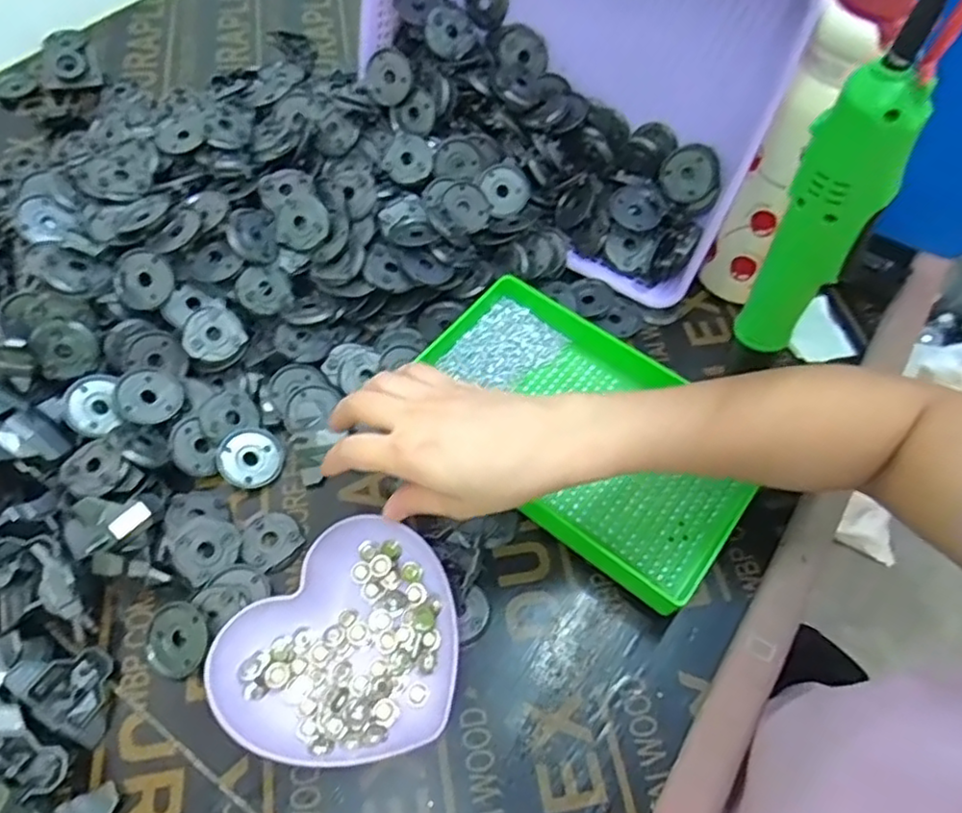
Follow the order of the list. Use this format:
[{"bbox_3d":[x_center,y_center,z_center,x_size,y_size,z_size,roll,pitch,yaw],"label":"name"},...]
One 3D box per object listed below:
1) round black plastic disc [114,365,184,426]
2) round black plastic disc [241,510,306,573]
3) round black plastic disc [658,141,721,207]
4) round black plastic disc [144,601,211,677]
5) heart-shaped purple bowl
[{"bbox_3d":[-0.239,-0.008,0.478,0.044,0.006,0.045,43,59,-2],"label":"round black plastic disc"},{"bbox_3d":[-0.143,0.090,0.451,0.039,0.004,0.041,1,58,-2],"label":"round black plastic disc"},{"bbox_3d":[0.177,-0.198,0.564,0.049,0.013,0.048,4,103,19],"label":"round black plastic disc"},{"bbox_3d":[-0.188,0.145,0.410,0.042,0.006,0.042,-2,79,10],"label":"round black plastic disc"},{"bbox_3d":[-0.078,0.148,0.406,0.132,0.026,0.144,1,58,-2],"label":"heart-shaped purple bowl"}]

